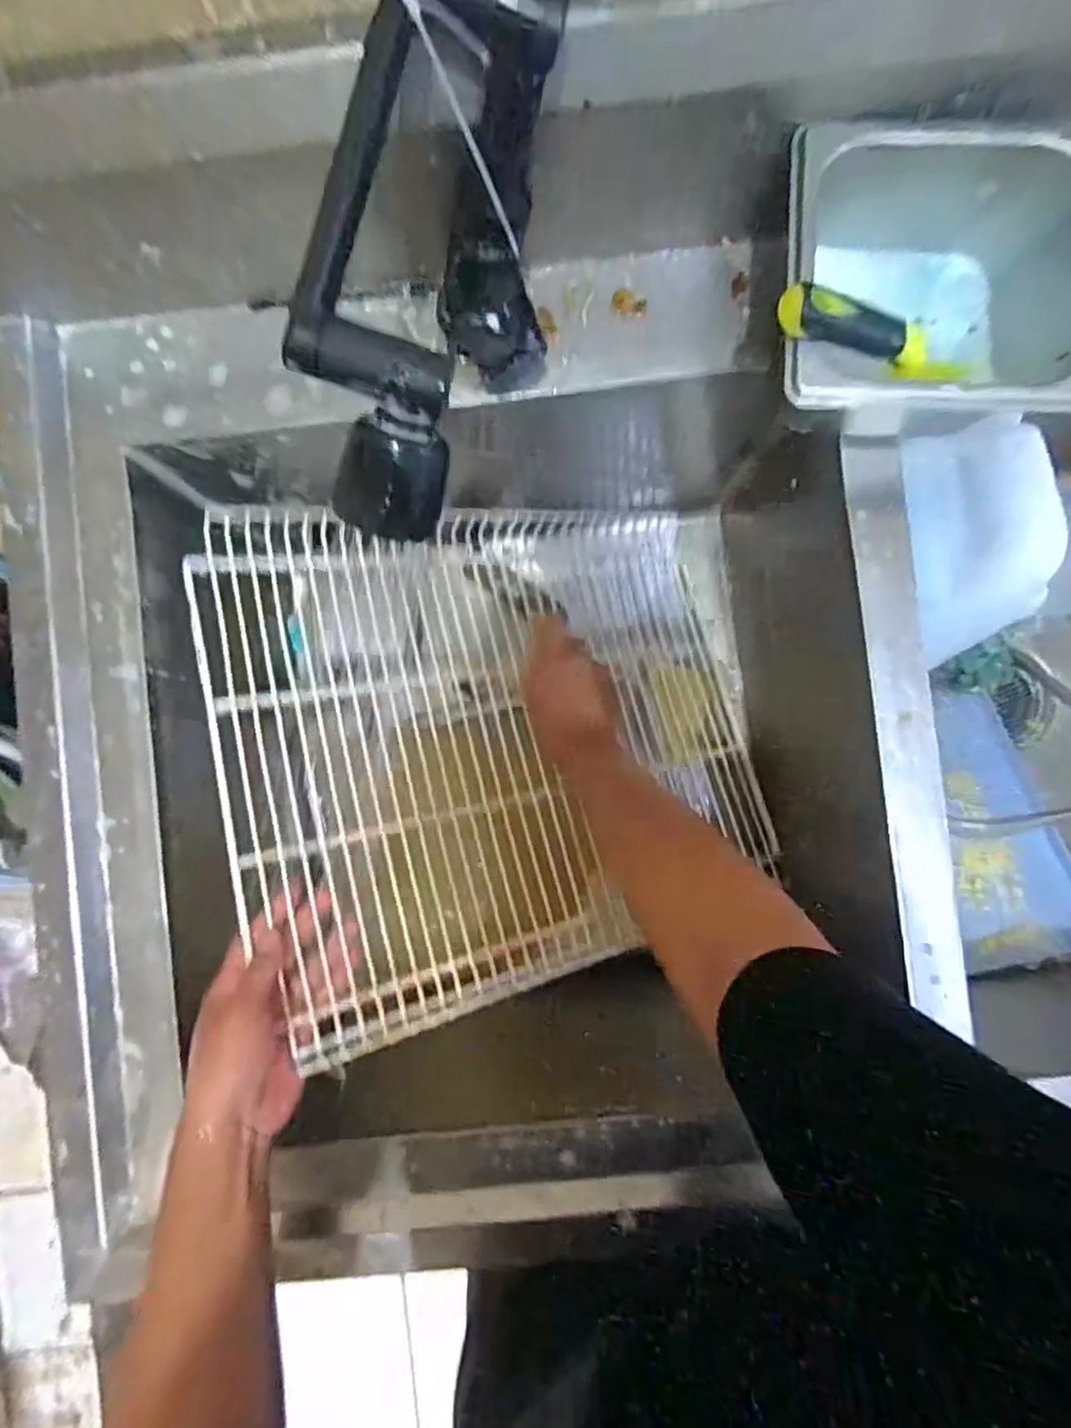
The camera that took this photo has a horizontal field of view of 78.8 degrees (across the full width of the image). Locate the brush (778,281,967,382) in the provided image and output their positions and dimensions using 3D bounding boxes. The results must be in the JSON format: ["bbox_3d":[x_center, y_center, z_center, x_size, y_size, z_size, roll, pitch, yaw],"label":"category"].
[{"bbox_3d":[0.191,-0.208,0.361,0.127,0.033,0.020,4,85,-26],"label":"brush"}]

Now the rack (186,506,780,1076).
[{"bbox_3d":[-0.008,0.009,0.580,0.481,0.029,0.408,-10,78,-28],"label":"rack"}]

